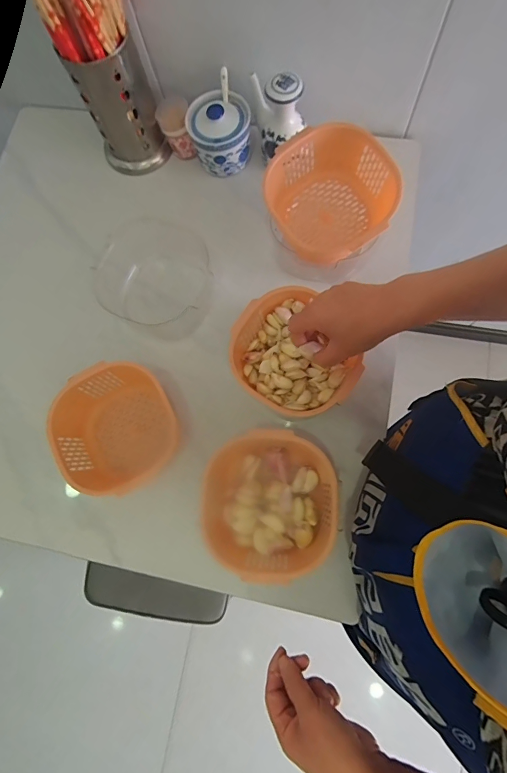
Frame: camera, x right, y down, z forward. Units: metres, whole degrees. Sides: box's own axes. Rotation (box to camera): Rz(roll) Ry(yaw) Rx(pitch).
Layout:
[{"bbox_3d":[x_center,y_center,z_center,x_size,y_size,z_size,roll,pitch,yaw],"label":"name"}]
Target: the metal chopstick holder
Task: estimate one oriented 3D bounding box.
[{"bbox_3d":[-0.195,-0.424,0.551,0.108,0.172,0.091,-17,78,-3],"label":"metal chopstick holder"}]

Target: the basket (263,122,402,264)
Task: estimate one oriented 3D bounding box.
[{"bbox_3d":[0.101,-0.250,0.487,0.127,0.101,0.134,0,77,1],"label":"basket"}]

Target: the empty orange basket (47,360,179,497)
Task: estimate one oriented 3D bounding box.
[{"bbox_3d":[-0.180,0.056,0.489,0.144,0.076,0.148,0,77,1],"label":"empty orange basket"}]

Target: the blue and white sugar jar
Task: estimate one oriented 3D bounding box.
[{"bbox_3d":[-0.052,-0.396,0.567,0.094,0.073,0.106,-8,77,-1],"label":"blue and white sugar jar"}]

